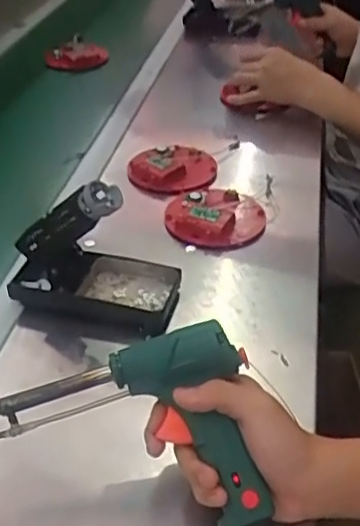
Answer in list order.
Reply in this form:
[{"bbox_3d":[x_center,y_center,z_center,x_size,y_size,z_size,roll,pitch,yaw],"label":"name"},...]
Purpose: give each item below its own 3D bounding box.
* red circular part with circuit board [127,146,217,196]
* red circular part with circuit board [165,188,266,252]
[{"bbox_3d":[-0.012,-0.136,0.903,0.128,0.034,0.112,19,40,24],"label":"red circular part with circuit board"},{"bbox_3d":[0.041,-0.056,0.787,0.111,0.029,0.118,0,36,0],"label":"red circular part with circuit board"}]

